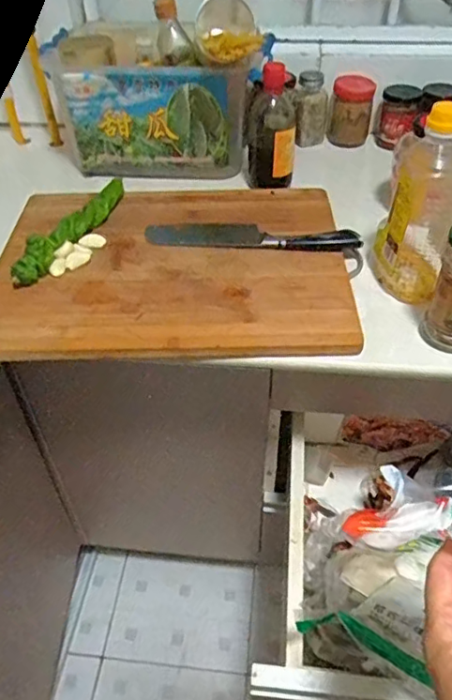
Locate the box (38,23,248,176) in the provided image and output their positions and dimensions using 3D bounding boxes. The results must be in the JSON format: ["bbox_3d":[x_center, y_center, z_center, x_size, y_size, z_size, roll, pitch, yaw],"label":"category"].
[{"bbox_3d":[-0.118,-0.400,0.892,0.295,0.185,0.176,2,45,3],"label":"box"}]

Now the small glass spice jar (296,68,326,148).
[{"bbox_3d":[0.152,-0.425,0.956,0.049,0.118,0.048,5,45,7],"label":"small glass spice jar"}]

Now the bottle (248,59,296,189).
[{"bbox_3d":[0.070,-0.335,0.826,0.072,0.182,0.058,2,45,3],"label":"bottle"}]

